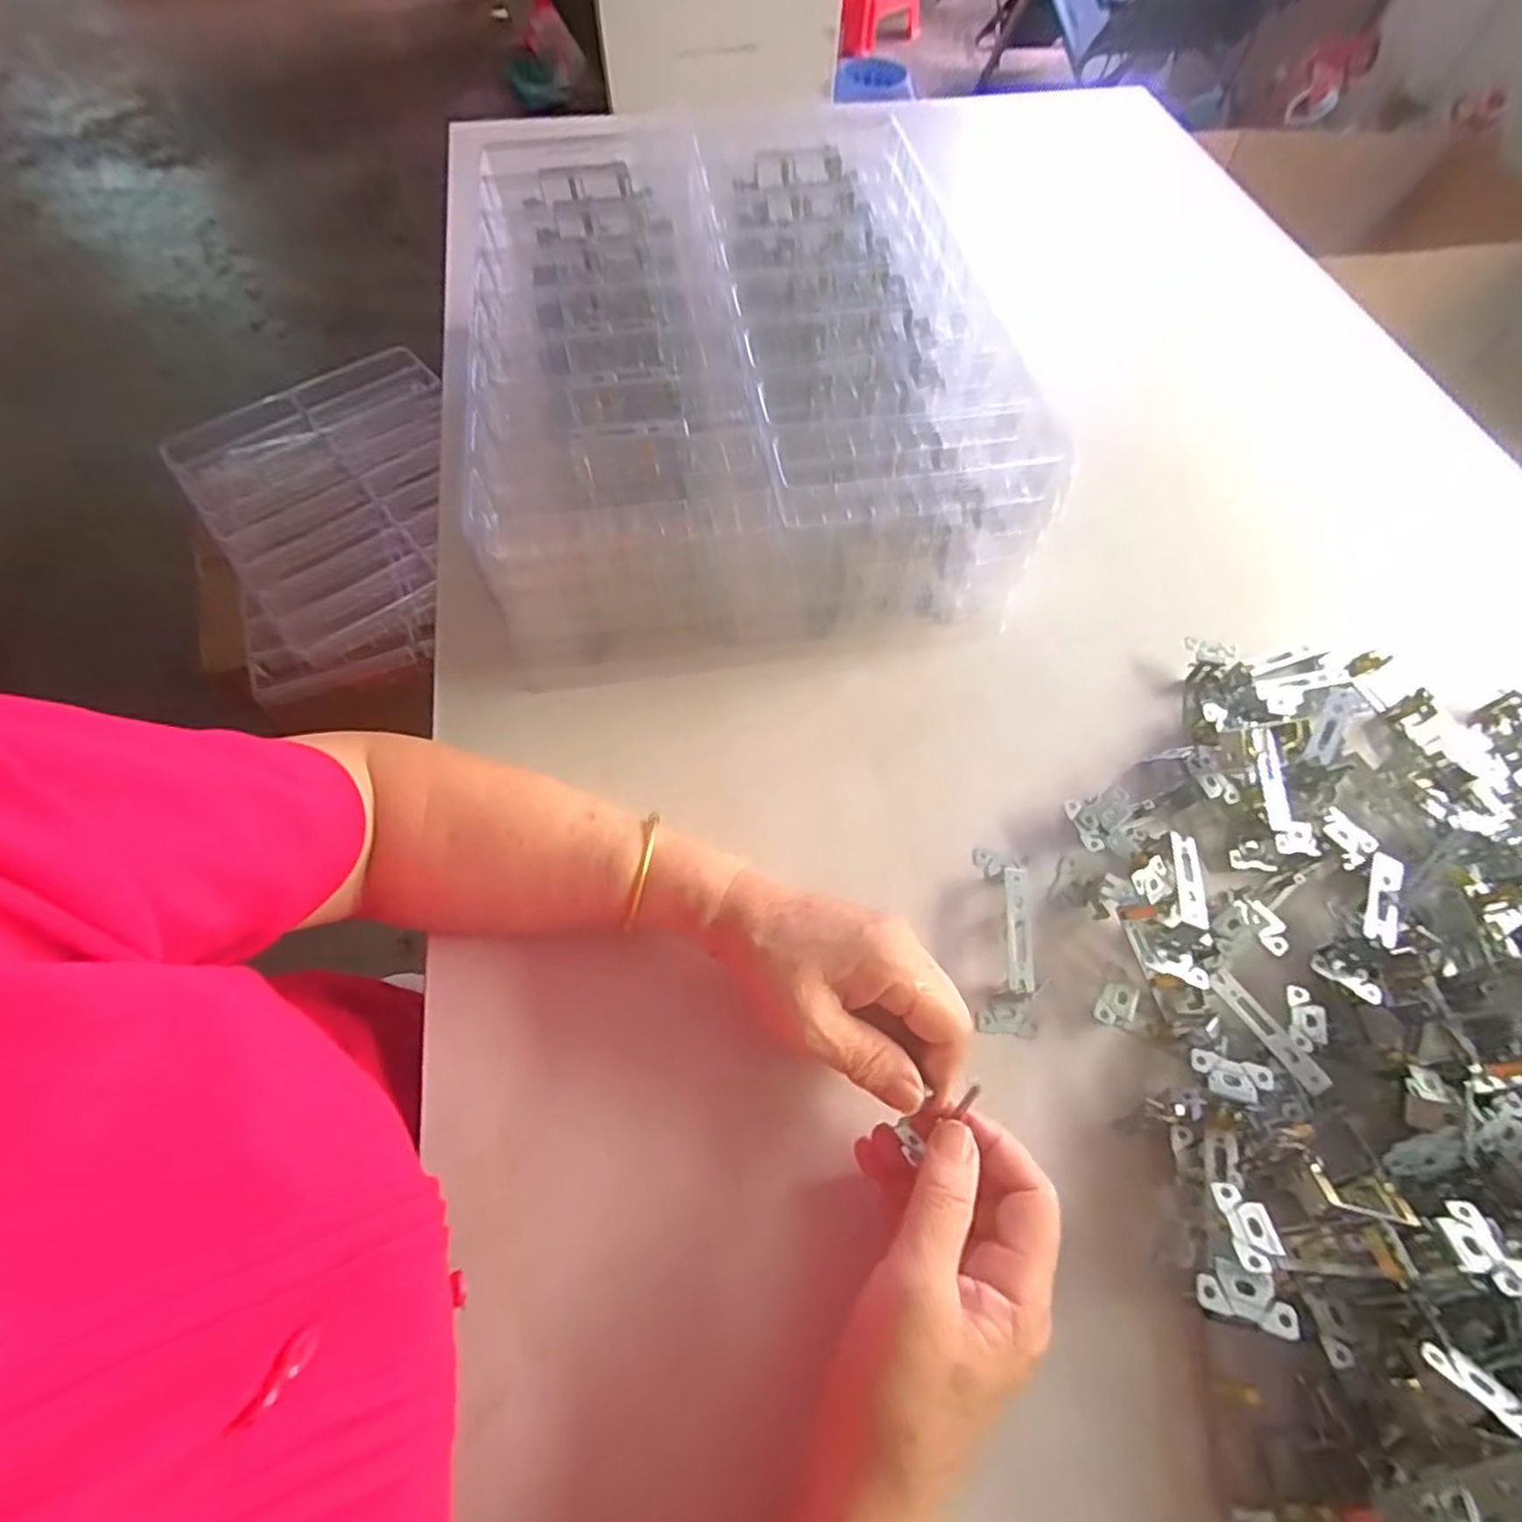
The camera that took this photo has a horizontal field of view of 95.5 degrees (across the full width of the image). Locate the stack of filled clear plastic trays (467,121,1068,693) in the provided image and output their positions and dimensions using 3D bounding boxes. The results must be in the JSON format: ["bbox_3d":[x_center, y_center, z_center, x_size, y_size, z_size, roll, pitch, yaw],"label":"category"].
[{"bbox_3d":[-0.023,-0.281,0.527,0.342,0.141,0.415,-8,62,-7],"label":"stack of filled clear plastic trays"}]

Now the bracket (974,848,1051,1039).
[{"bbox_3d":[0.138,0.096,0.388,0.029,0.027,0.105,5,60,0],"label":"bracket"}]

